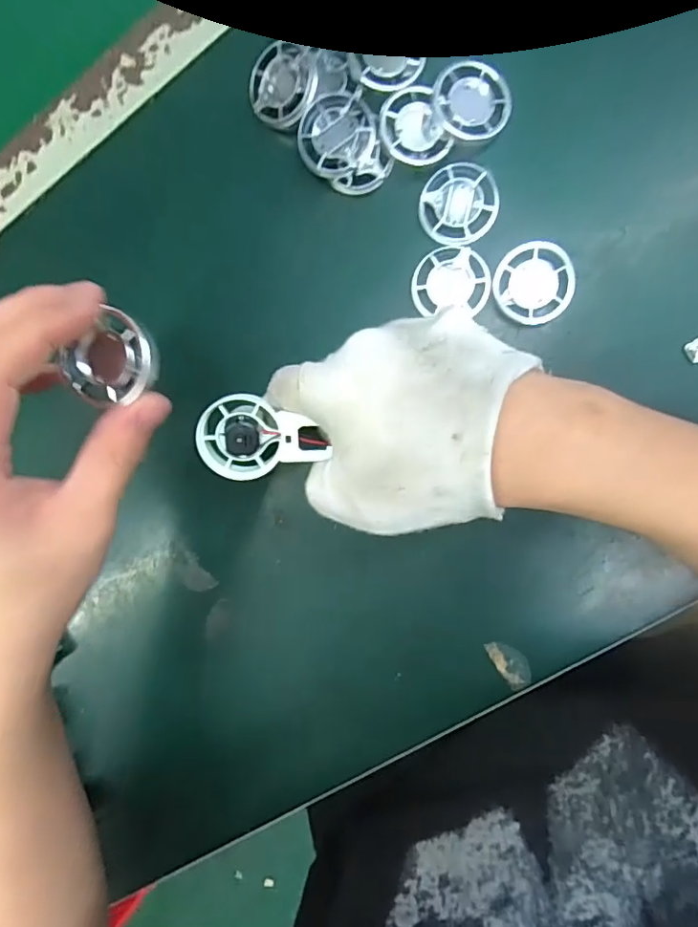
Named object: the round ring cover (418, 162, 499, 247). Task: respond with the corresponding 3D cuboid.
[{"bbox_3d":[0.056,-0.133,0.283,0.039,0.005,0.039,2,94,8],"label":"round ring cover"}]

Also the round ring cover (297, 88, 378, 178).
[{"bbox_3d":[-0.006,-0.169,0.282,0.037,0.005,0.038,1,94,8],"label":"round ring cover"}]

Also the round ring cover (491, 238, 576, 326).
[{"bbox_3d":[0.094,-0.091,0.278,0.038,0.006,0.039,1,94,8],"label":"round ring cover"}]

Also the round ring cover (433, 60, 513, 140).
[{"bbox_3d":[0.061,-0.179,0.273,0.034,0.008,0.037,1,94,8],"label":"round ring cover"}]

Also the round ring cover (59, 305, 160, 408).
[{"bbox_3d":[-0.094,-0.040,0.219,0.034,0.006,0.037,1,94,8],"label":"round ring cover"}]

